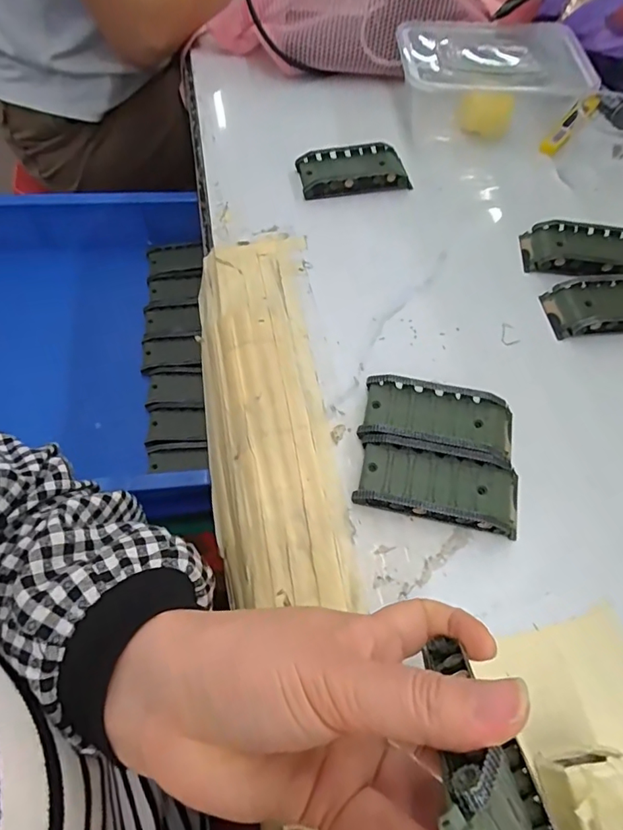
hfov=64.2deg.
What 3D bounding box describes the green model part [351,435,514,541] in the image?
[{"bbox_3d":[0.077,0.042,0.299,0.095,0.017,0.043,13,61,4],"label":"green model part"}]

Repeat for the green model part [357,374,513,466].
[{"bbox_3d":[0.082,0.003,0.322,0.095,0.018,0.045,12,61,4],"label":"green model part"}]

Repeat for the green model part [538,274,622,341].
[{"bbox_3d":[0.226,-0.084,0.371,0.096,0.013,0.048,-5,62,-6],"label":"green model part"}]

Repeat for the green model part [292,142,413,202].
[{"bbox_3d":[0.036,-0.216,0.438,0.092,0.017,0.045,-9,62,-8],"label":"green model part"}]

